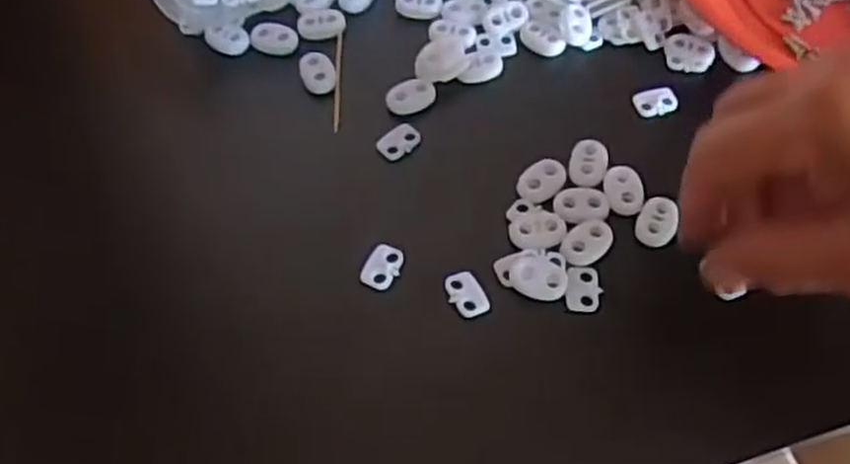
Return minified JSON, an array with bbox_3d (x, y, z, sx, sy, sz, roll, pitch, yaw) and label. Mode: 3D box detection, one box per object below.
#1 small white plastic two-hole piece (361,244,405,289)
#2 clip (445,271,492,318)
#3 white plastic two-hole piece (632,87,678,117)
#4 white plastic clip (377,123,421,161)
[{"bbox_3d":[-0.016,0.014,0.309,0.013,0.004,0.018,17,60,12],"label":"small white plastic two-hole piece"},{"bbox_3d":[0.016,0.024,0.301,0.014,0.004,0.019,-31,62,-17],"label":"clip"},{"bbox_3d":[0.102,-0.057,0.349,0.020,0.006,0.012,-6,58,-3],"label":"white plastic two-hole piece"},{"bbox_3d":[-0.011,-0.039,0.340,0.020,0.004,0.013,-40,65,-21],"label":"white plastic clip"}]

